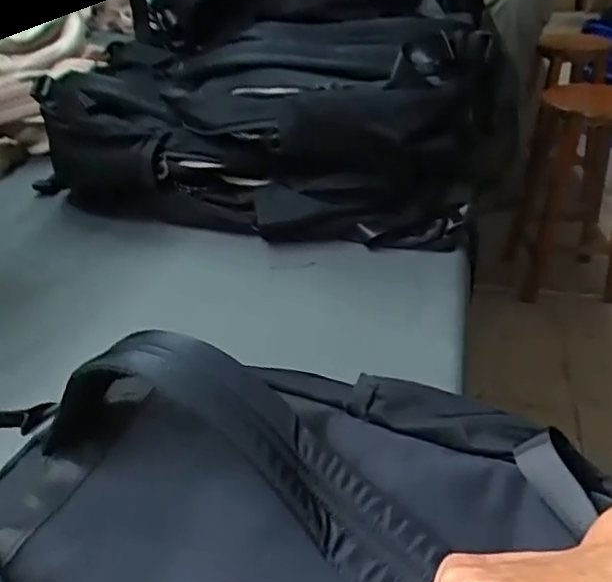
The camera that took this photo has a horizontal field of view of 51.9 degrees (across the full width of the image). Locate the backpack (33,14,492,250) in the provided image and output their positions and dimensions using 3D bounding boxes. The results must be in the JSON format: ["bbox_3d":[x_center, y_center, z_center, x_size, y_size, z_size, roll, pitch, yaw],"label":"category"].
[{"bbox_3d":[-0.064,-0.222,0.822,0.575,0.198,0.315,8,35,24],"label":"backpack"}]

